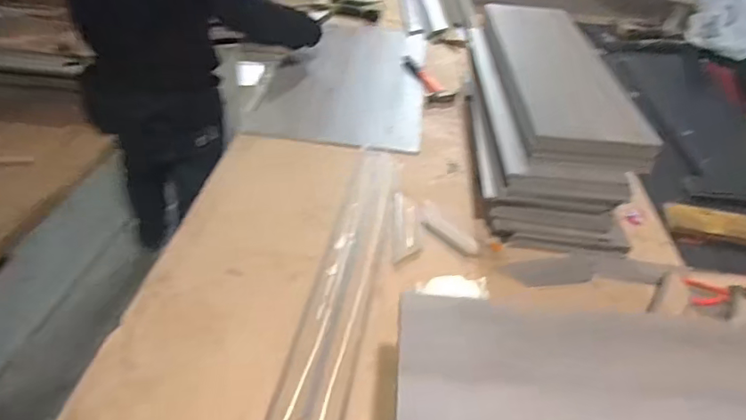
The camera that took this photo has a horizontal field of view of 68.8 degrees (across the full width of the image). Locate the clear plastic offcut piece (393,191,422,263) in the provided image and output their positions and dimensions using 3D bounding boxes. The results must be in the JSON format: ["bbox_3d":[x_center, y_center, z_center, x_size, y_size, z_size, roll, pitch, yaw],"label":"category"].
[{"bbox_3d":[0.057,0.027,0.942,0.043,0.008,0.175,4,38,-1],"label":"clear plastic offcut piece"}]

